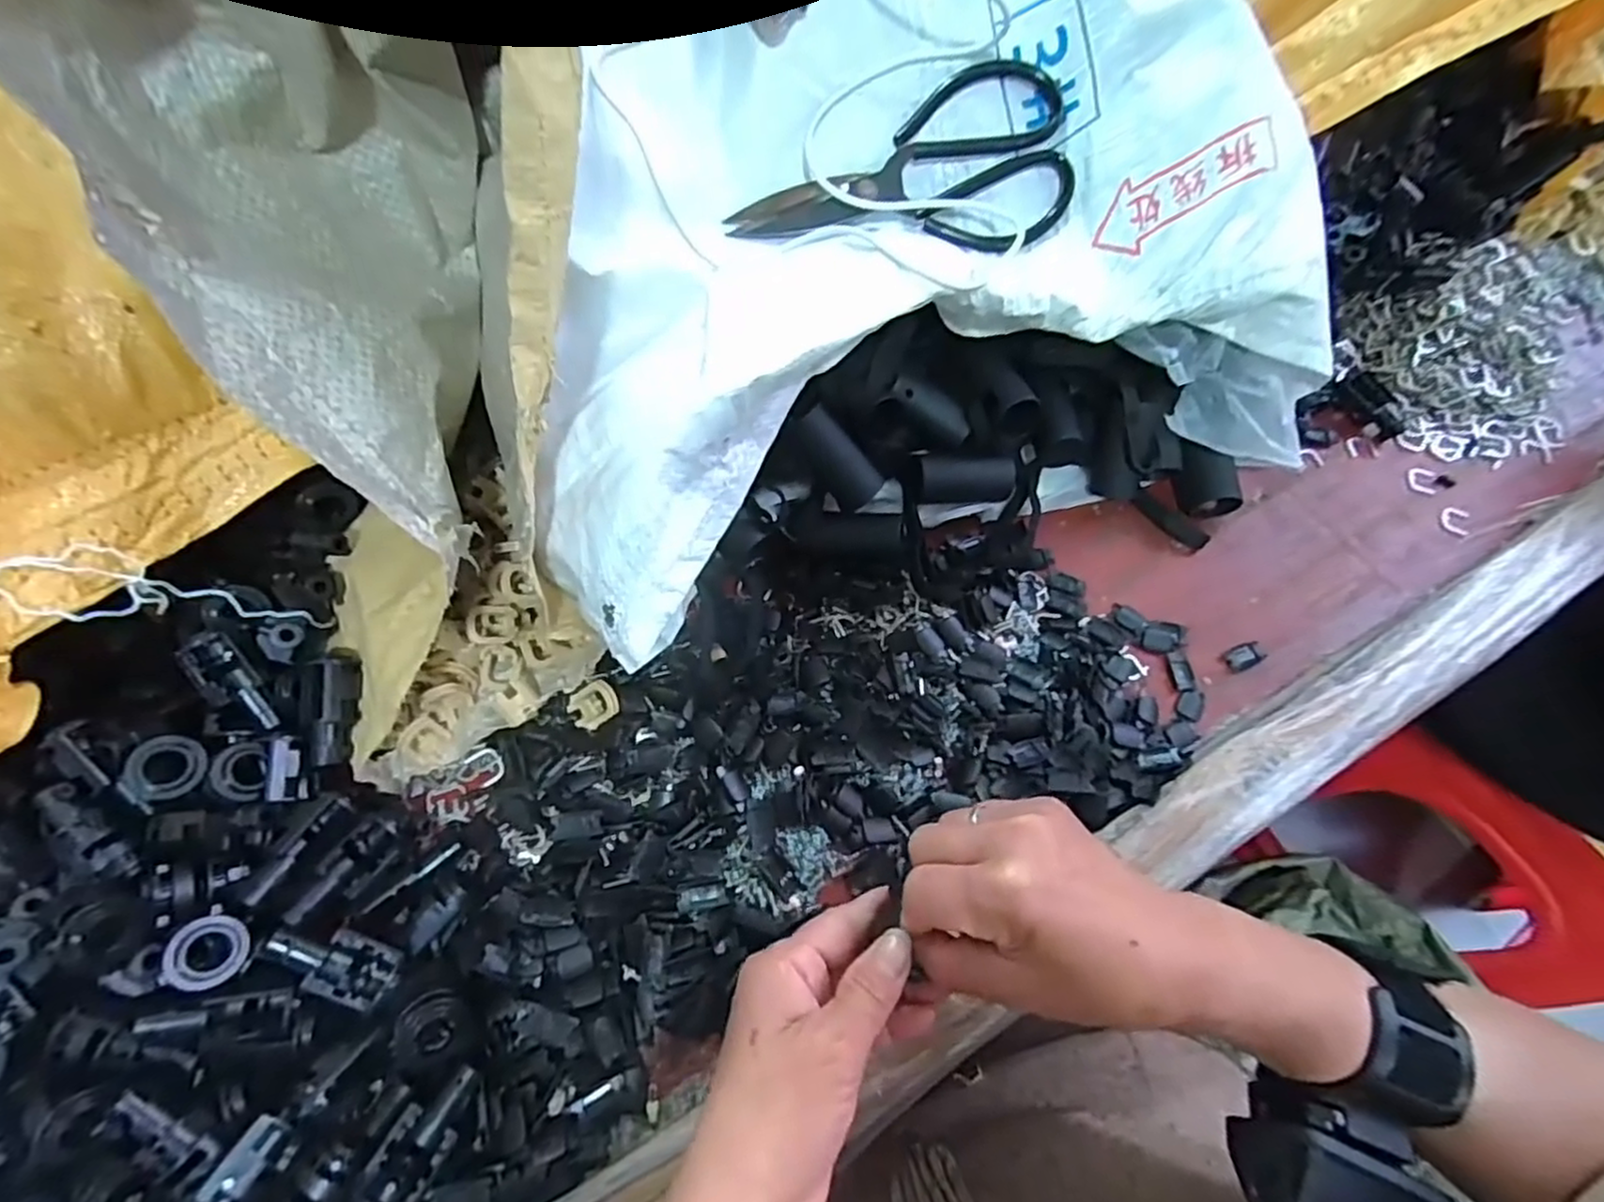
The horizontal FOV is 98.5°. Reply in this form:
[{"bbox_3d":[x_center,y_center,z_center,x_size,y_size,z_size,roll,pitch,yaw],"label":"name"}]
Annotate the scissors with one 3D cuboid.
[{"bbox_3d":[0.058,-0.247,0.410,0.200,0.013,0.095,-15,101,0],"label":"scissors"}]

